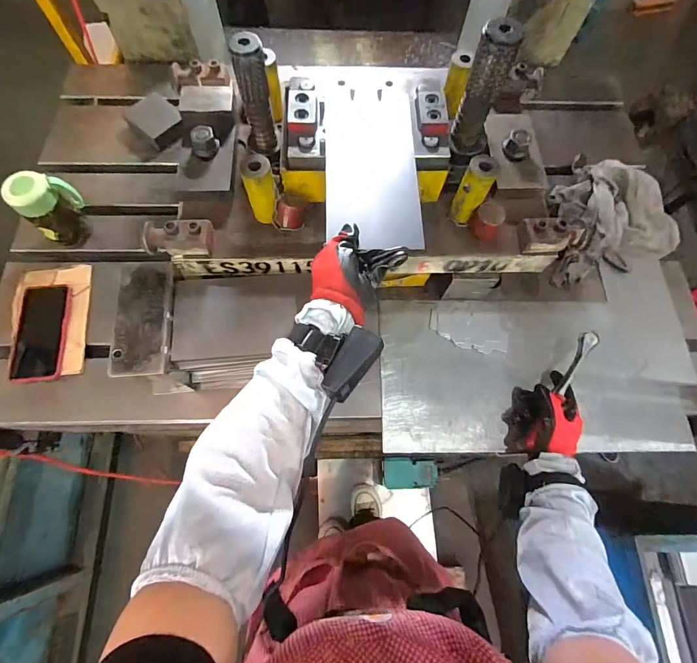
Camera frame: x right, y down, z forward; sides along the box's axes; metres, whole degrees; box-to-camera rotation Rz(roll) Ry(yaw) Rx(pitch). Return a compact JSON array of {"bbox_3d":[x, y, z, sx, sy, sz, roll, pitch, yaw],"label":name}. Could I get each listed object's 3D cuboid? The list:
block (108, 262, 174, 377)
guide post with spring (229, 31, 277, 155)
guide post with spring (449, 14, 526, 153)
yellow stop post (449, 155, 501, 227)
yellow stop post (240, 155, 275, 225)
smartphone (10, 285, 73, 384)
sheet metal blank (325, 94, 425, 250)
[{"bbox_3d":[-0.280,-0.022,0.512,0.072,0.025,0.161,-5,70,-4],"label":"block"},{"bbox_3d":[-0.122,-0.301,0.495,0.039,0.156,0.030,-5,70,-4],"label":"guide post with spring"},{"bbox_3d":[0.184,-0.318,0.503,0.057,0.164,0.055,22,70,6],"label":"guide post with spring"},{"bbox_3d":[0.176,-0.198,0.534,0.038,0.097,0.045,27,71,8],"label":"yellow stop post"},{"bbox_3d":[-0.120,-0.193,0.516,0.037,0.091,0.034,-11,70,-6],"label":"yellow stop post"},{"bbox_3d":[-0.498,0.001,0.607,0.073,0.016,0.162,0,73,-15],"label":"smartphone"},{"bbox_3d":[0.030,-0.222,0.502,0.119,0.008,0.245,-1,71,-1],"label":"sheet metal blank"}]

